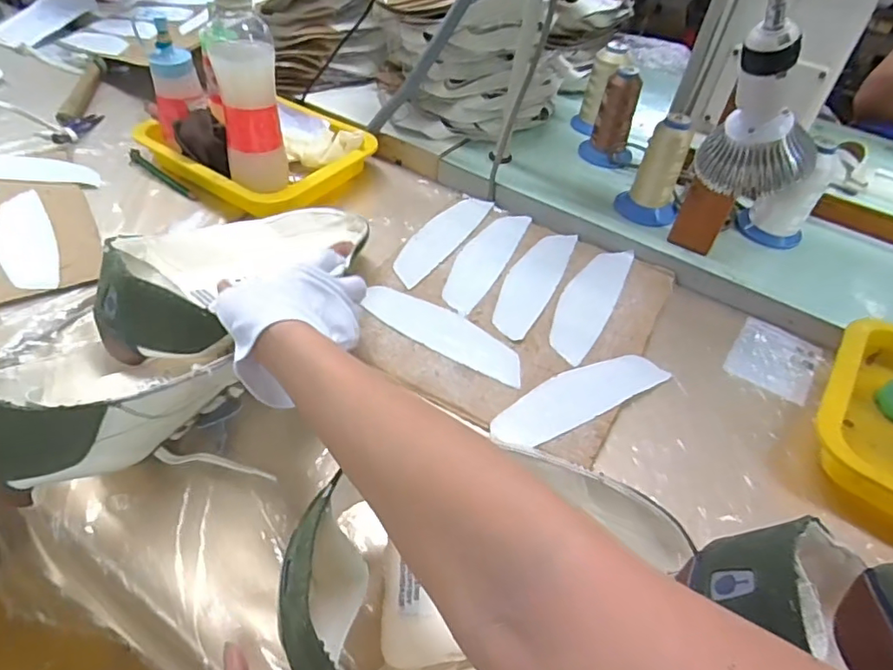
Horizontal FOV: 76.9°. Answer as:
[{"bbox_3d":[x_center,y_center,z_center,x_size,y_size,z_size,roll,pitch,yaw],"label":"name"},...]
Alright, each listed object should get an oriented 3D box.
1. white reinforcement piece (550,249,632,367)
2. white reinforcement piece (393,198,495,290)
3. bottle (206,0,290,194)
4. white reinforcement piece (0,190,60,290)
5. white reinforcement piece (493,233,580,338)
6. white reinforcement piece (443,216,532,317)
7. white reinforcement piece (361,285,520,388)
[{"bbox_3d":[0.146,-0.037,0.578,0.052,0.004,0.179,23,50,22],"label":"white reinforcement piece"},{"bbox_3d":[-0.006,-0.113,0.632,0.050,0.004,0.173,26,49,19],"label":"white reinforcement piece"},{"bbox_3d":[-0.204,-0.246,0.576,0.061,0.188,0.056,-10,48,-15],"label":"bottle"},{"bbox_3d":[-0.427,-0.097,0.571,0.051,0.004,0.172,-20,51,-23],"label":"white reinforcement piece"},{"bbox_3d":[0.092,-0.058,0.593,0.052,0.005,0.181,21,48,14],"label":"white reinforcement piece"},{"bbox_3d":[0.041,-0.084,0.613,0.050,0.004,0.174,23,51,14],"label":"white reinforcement piece"},{"bbox_3d":[-0.001,-0.005,0.533,0.165,0.007,0.048,26,51,15],"label":"white reinforcement piece"}]

